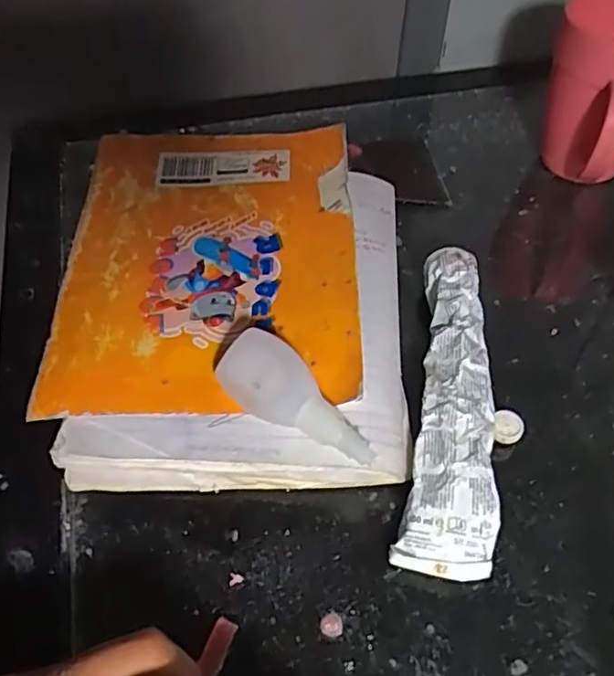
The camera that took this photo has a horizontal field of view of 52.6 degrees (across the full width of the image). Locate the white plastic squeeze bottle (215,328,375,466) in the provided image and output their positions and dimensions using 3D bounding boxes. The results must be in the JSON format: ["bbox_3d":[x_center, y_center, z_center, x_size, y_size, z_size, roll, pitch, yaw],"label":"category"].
[{"bbox_3d":[-0.007,0.030,0.278,0.030,0.024,0.079,-33,58,-24],"label":"white plastic squeeze bottle"}]

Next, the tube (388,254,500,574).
[{"bbox_3d":[0.071,0.028,0.299,0.039,0.029,0.167,9,51,7],"label":"tube"}]

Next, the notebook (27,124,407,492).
[{"bbox_3d":[-0.042,-0.032,0.344,0.183,0.034,0.236,0,50,0],"label":"notebook"}]

